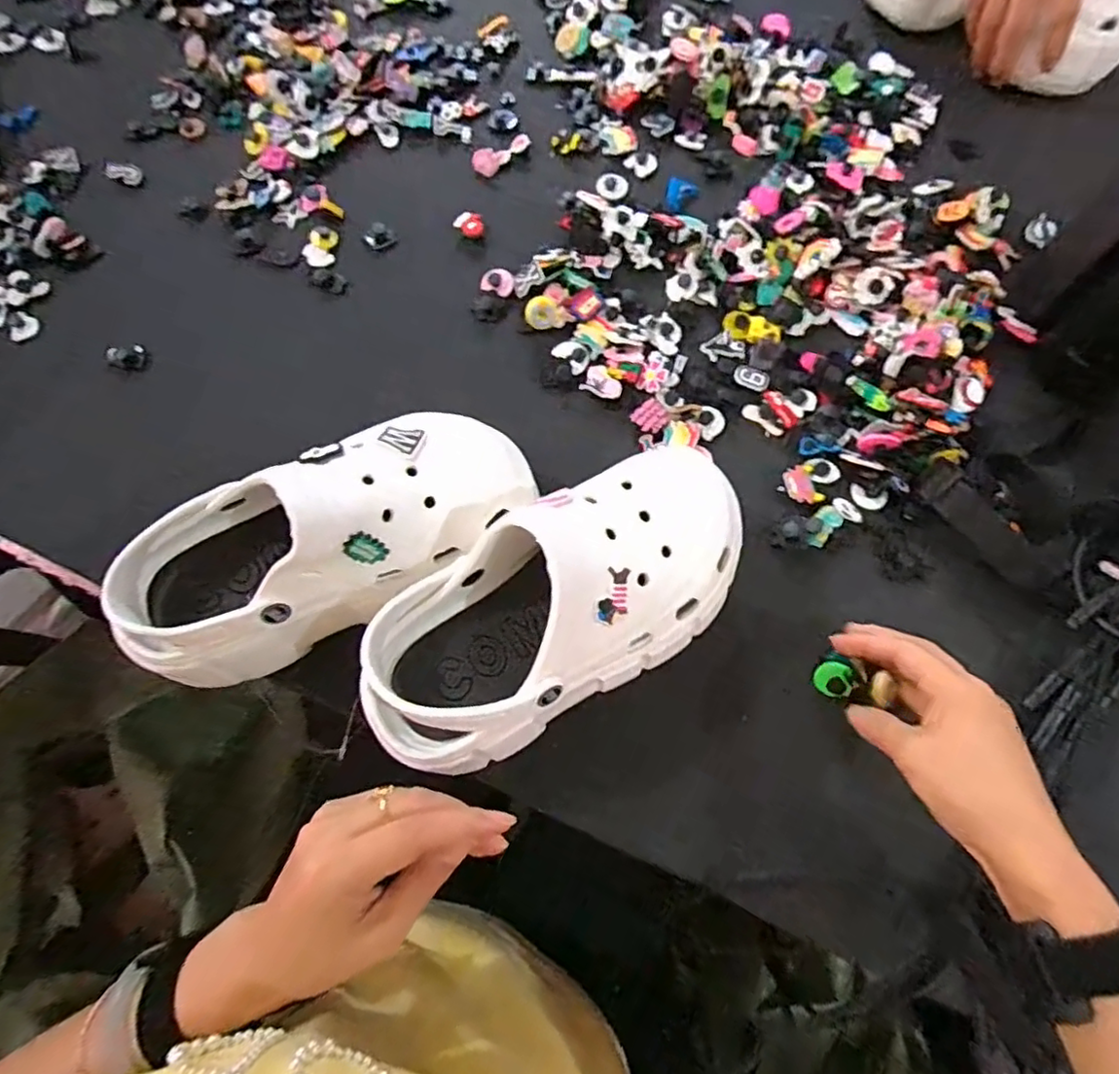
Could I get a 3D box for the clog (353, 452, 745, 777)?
[{"bbox_3d":[0.004,0.042,0.361,0.241,0.105,0.108,-33,75,-10],"label":"clog"}]

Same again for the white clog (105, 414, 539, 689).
[{"bbox_3d":[-0.133,-0.001,0.359,0.236,0.084,0.098,-24,73,-8],"label":"white clog"}]

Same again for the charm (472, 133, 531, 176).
[{"bbox_3d":[-0.052,-0.338,0.548,0.057,0.006,0.025,-43,77,-13],"label":"charm"}]

